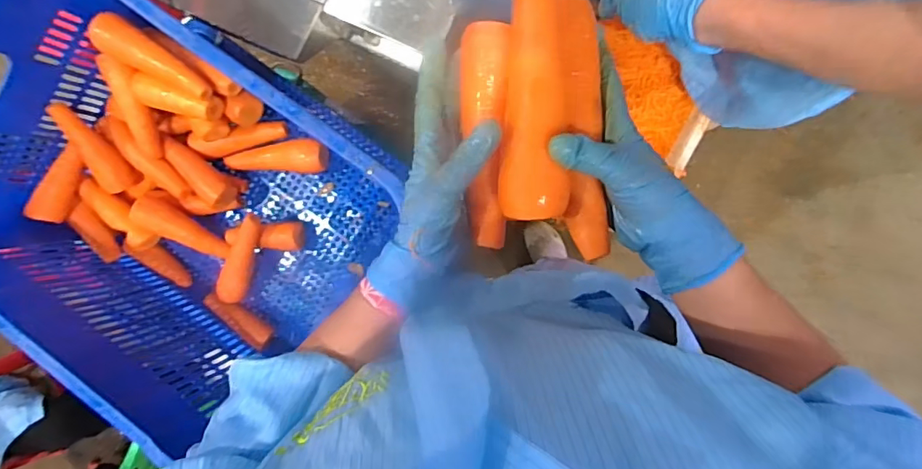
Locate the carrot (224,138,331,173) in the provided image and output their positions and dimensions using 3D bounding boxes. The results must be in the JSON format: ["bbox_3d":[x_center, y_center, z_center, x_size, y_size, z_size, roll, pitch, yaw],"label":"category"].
[{"bbox_3d":[-0.303,-0.124,0.801,0.179,0.043,0.053,1,93,8],"label":"carrot"}]

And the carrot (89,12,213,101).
[{"bbox_3d":[-0.422,-0.242,0.688,0.175,0.044,0.055,27,96,6],"label":"carrot"}]

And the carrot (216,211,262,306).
[{"bbox_3d":[-0.352,0.035,0.822,0.044,0.049,0.165,29,117,5],"label":"carrot"}]

